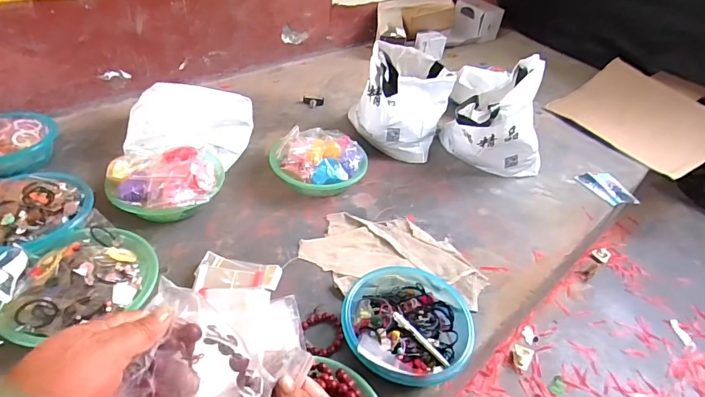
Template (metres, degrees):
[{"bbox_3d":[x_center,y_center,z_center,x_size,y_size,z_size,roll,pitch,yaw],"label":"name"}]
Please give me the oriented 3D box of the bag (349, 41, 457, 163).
[{"bbox_3d":[0.143,-0.307,1.245,0.277,0.248,0.301,16,41,10],"label":"bag"}]

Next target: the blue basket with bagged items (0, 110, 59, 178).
[{"bbox_3d":[-0.822,-0.124,0.991,0.187,0.082,0.222,30,45,25],"label":"blue basket with bagged items"}]

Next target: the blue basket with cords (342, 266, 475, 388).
[{"bbox_3d":[0.098,0.209,0.766,0.219,0.074,0.247,8,40,1],"label":"blue basket with cords"}]

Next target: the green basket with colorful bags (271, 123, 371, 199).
[{"bbox_3d":[-0.084,-0.096,1.058,0.229,0.110,0.197,3,40,-6],"label":"green basket with colorful bags"}]

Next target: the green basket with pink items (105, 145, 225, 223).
[{"bbox_3d":[-0.402,-0.024,0.935,0.237,0.109,0.191,-20,47,-29],"label":"green basket with pink items"}]

